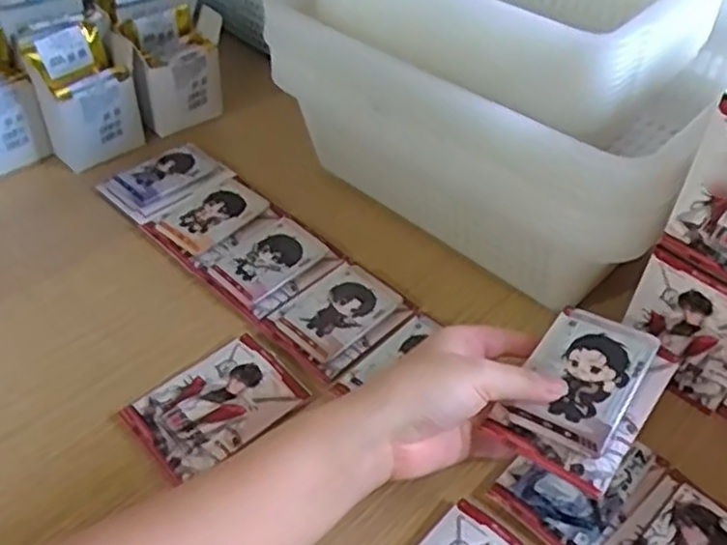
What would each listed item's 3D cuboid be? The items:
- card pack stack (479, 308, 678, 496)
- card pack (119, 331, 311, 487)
[{"bbox_3d":[0.124,0.066,0.401,0.069,0.016,0.097,26,66,31],"label":"card pack stack"},{"bbox_3d":[-0.098,0.085,0.473,0.102,0.010,0.070,-32,56,-27],"label":"card pack"}]

